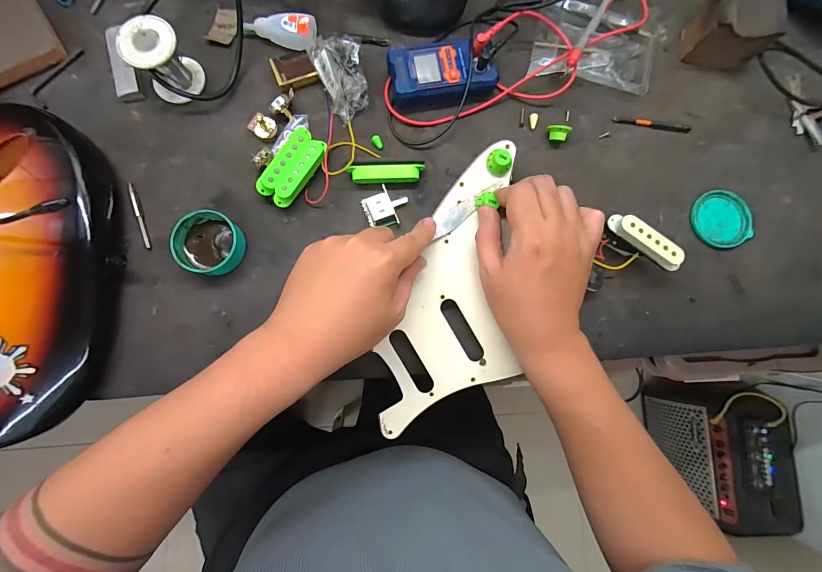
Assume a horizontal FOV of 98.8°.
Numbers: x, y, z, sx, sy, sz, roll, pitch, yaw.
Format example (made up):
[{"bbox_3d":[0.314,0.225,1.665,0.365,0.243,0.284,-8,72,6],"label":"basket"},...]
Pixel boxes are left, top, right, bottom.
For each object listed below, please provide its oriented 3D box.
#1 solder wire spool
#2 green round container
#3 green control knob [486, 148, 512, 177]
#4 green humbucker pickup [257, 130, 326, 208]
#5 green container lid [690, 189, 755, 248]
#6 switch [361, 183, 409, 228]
[{"bbox_3d":[-0.251,-0.227,0.357,0.051,0.055,0.052,0,82,-2],"label":"solder wire spool"},{"bbox_3d":[-0.199,-0.041,0.349,0.062,0.028,0.059,0,82,-2],"label":"green round container"},{"bbox_3d":[0.086,-0.121,0.345,0.024,0.017,0.019,37,83,3],"label":"green control knob"},{"bbox_3d":[-0.121,-0.121,0.365,0.039,0.024,0.080,30,82,2],"label":"green humbucker pickup"},{"bbox_3d":[0.342,-0.074,0.387,0.060,0.006,0.063,0,82,-2],"label":"green container lid"},{"bbox_3d":[-0.026,-0.082,0.370,0.045,0.012,0.040,-21,84,-5],"label":"switch"}]

